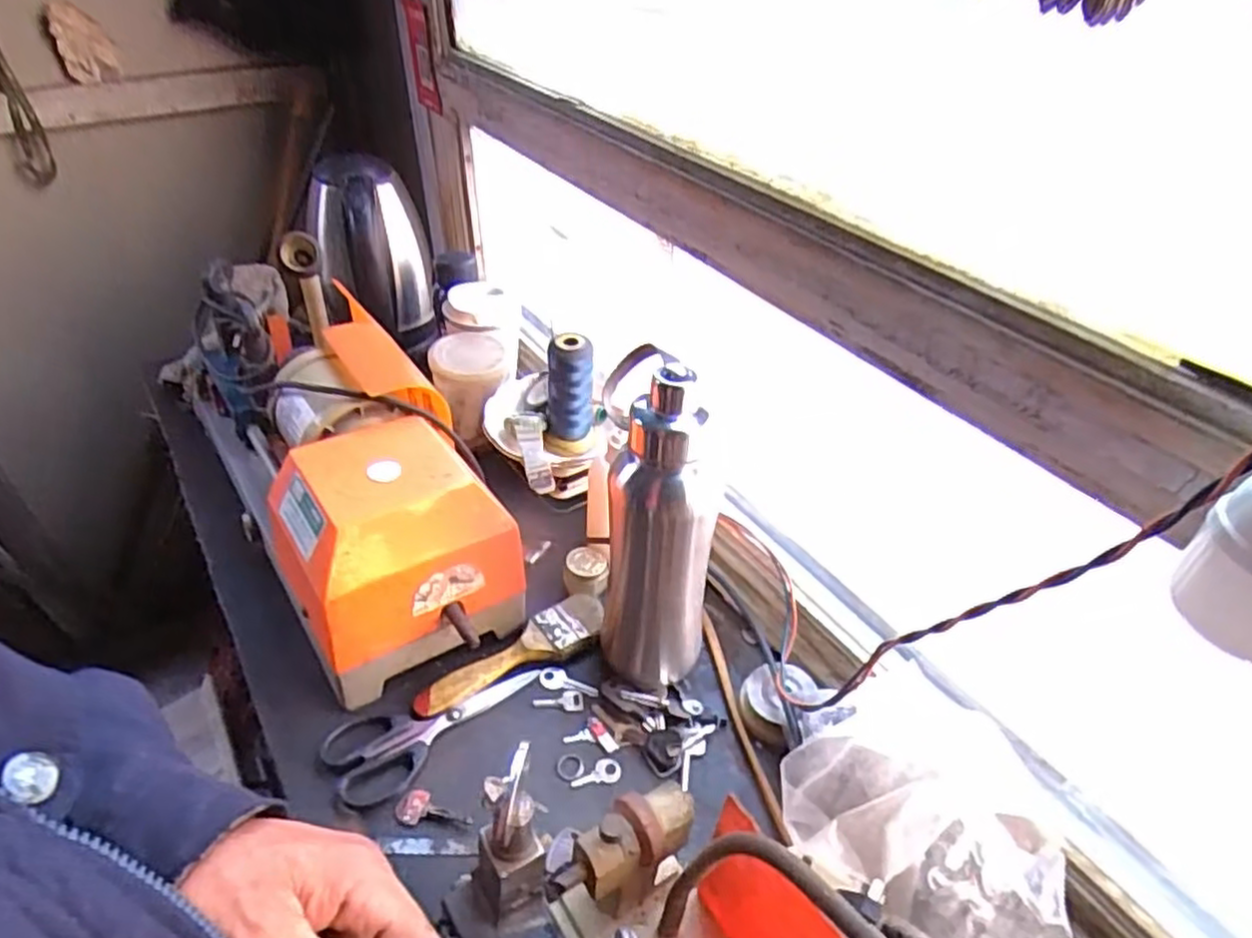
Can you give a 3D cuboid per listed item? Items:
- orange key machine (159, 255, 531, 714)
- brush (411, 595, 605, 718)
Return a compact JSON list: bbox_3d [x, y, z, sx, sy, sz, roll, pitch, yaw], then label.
[{"bbox_3d":[-0.264,-0.015,0.672,0.161,0.158,0.405,-24,47,-27],"label":"orange key machine"},{"bbox_3d":[-0.094,0.154,0.626,0.180,0.012,0.041,-20,58,-32],"label":"brush"}]

